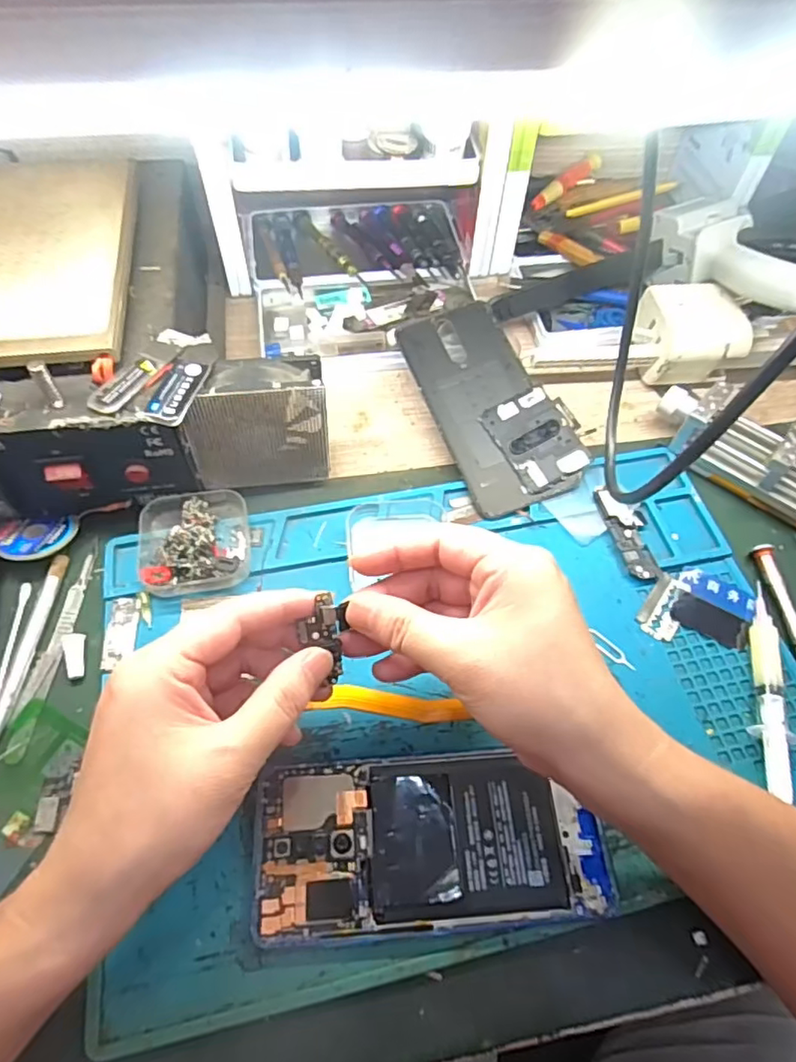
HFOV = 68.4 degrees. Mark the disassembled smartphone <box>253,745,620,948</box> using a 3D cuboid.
[{"bbox_3d":[0.015,0.145,0.276,0.158,0.010,0.073,-2,60,-4],"label":"disassembled smartphone"}]

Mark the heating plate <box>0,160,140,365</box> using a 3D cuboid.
[{"bbox_3d":[-0.218,-0.161,0.349,0.110,0.021,0.185,-6,60,-6],"label":"heating plate"}]

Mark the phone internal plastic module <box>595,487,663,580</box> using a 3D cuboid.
[{"bbox_3d":[0.146,0.000,0.369,0.024,0.005,0.065,-10,60,-9],"label":"phone internal plastic module"}]

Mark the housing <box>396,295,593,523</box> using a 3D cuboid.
[{"bbox_3d":[0.065,-0.092,0.411,0.080,0.006,0.161,-21,71,-4],"label":"housing"}]

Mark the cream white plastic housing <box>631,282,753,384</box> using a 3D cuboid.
[{"bbox_3d":[0.215,-0.148,0.439,0.064,0.045,0.065,-6,60,-6],"label":"cream white plastic housing"}]

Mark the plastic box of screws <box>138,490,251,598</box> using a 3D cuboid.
[{"bbox_3d":[-0.121,0.004,0.348,0.062,0.021,0.064,-7,60,-7],"label":"plastic box of screws"}]

